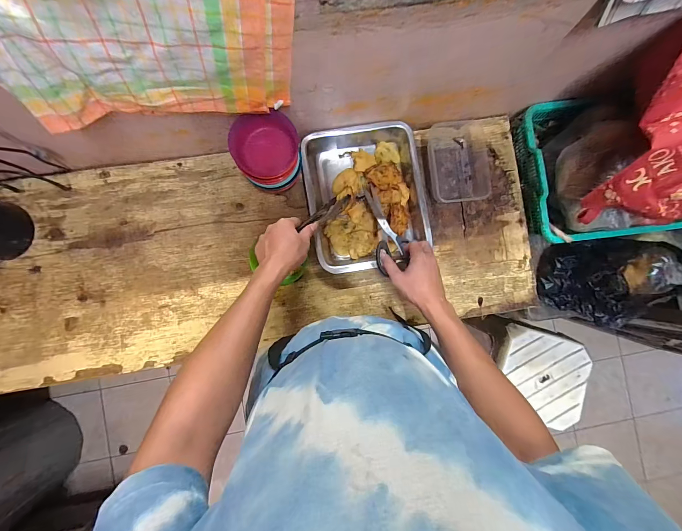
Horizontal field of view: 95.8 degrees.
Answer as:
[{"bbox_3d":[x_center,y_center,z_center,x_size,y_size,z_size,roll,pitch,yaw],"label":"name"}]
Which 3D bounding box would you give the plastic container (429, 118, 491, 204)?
[{"bbox_3d":[0.263,-0.233,0.684,0.126,0.029,0.176,-3,90,6],"label":"plastic container"}]

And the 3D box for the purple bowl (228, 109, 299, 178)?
[{"bbox_3d":[-0.138,-0.220,0.564,0.114,0.053,0.106,-7,120,-13],"label":"purple bowl"}]

